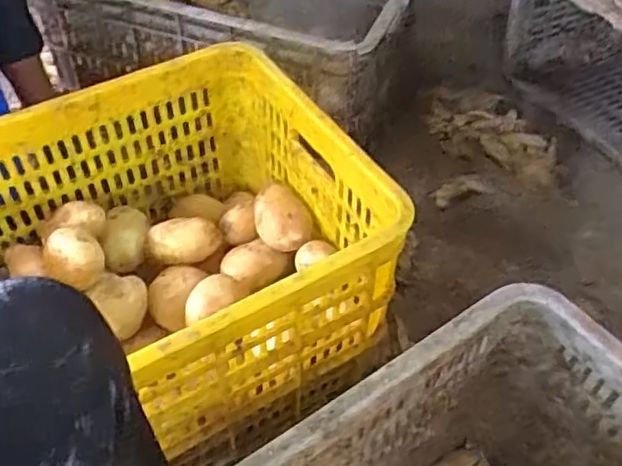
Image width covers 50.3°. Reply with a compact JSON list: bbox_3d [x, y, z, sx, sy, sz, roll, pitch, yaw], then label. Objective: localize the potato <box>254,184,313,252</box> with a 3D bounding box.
[{"bbox_3d":[-0.034,-0.024,0.791,0.065,0.043,0.077,-3,49,-3],"label":"potato"}]

